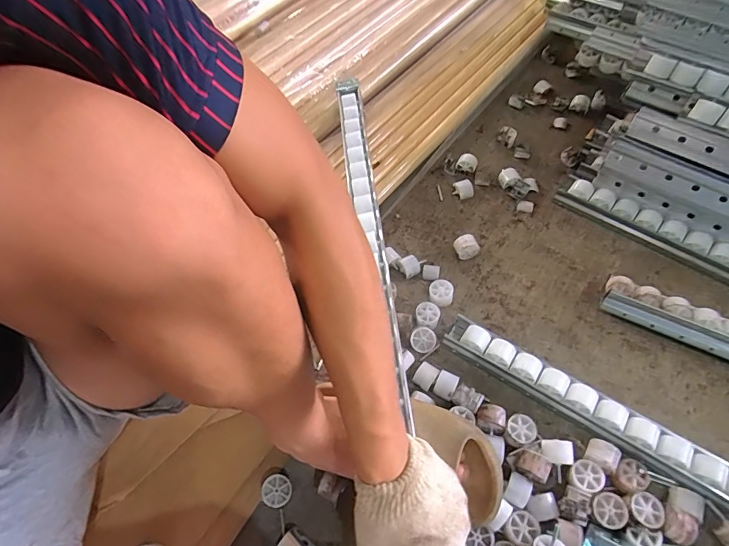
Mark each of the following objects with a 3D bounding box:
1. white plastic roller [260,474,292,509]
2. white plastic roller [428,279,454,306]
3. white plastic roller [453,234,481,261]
[{"bbox_3d":[-0.104,0.262,0.505,0.034,0.023,0.033,-2,57,3],"label":"white plastic roller"},{"bbox_3d":[0.115,0.032,0.634,0.034,0.031,0.036,-2,57,3],"label":"white plastic roller"},{"bbox_3d":[0.161,-0.041,0.669,0.031,0.033,0.033,-2,57,3],"label":"white plastic roller"}]

